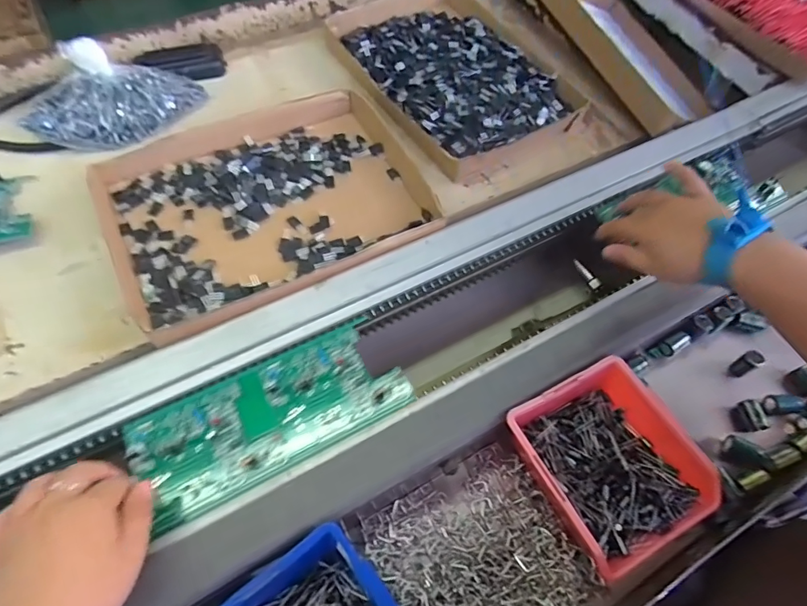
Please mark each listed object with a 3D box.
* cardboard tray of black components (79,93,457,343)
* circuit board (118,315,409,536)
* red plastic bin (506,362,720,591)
[{"bbox_3d":[-0.140,-0.110,0.483,0.310,0.031,0.235,-25,58,-17],"label":"cardboard tray of black components"},{"bbox_3d":[-0.108,0.090,0.377,0.215,0.013,0.100,-22,64,-15],"label":"circuit board"},{"bbox_3d":[0.161,0.126,0.365,0.118,0.050,0.128,-23,57,-15],"label":"red plastic bin"}]

